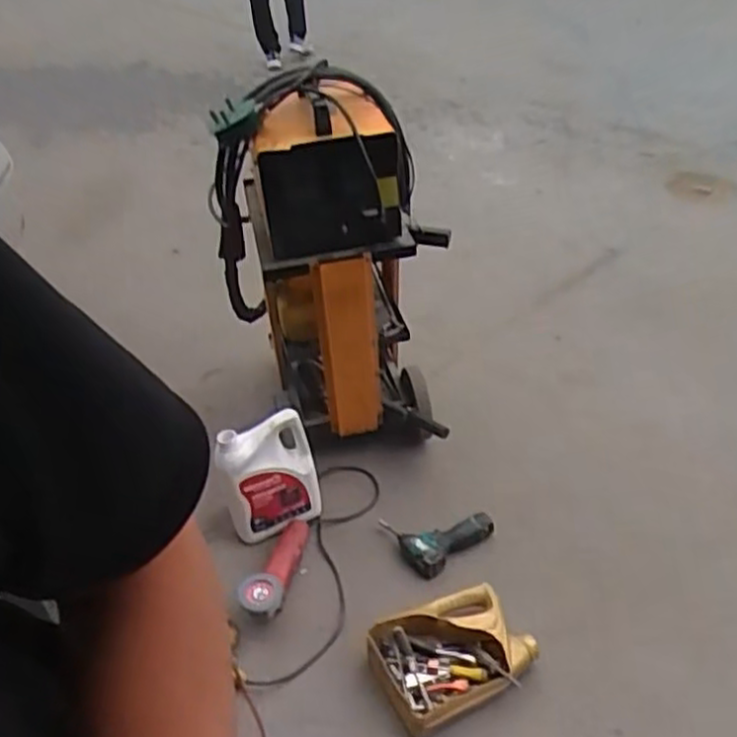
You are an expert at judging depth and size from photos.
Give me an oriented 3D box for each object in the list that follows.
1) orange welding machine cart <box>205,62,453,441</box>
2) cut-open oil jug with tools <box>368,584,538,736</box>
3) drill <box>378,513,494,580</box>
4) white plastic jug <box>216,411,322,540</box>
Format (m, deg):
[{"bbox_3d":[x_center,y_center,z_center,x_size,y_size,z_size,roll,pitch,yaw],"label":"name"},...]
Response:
[{"bbox_3d":[-0.082,-0.248,1.718,0.474,0.788,0.484,-13,40,-9],"label":"orange welding machine cart"},{"bbox_3d":[0.161,0.553,1.420,0.283,0.093,0.204,-19,42,-17],"label":"cut-open oil jug with tools"},{"bbox_3d":[0.152,0.392,1.644,0.252,0.094,0.142,-1,40,5],"label":"drill"},{"bbox_3d":[-0.219,0.251,1.655,0.211,0.284,0.098,-19,42,-16],"label":"white plastic jug"}]

